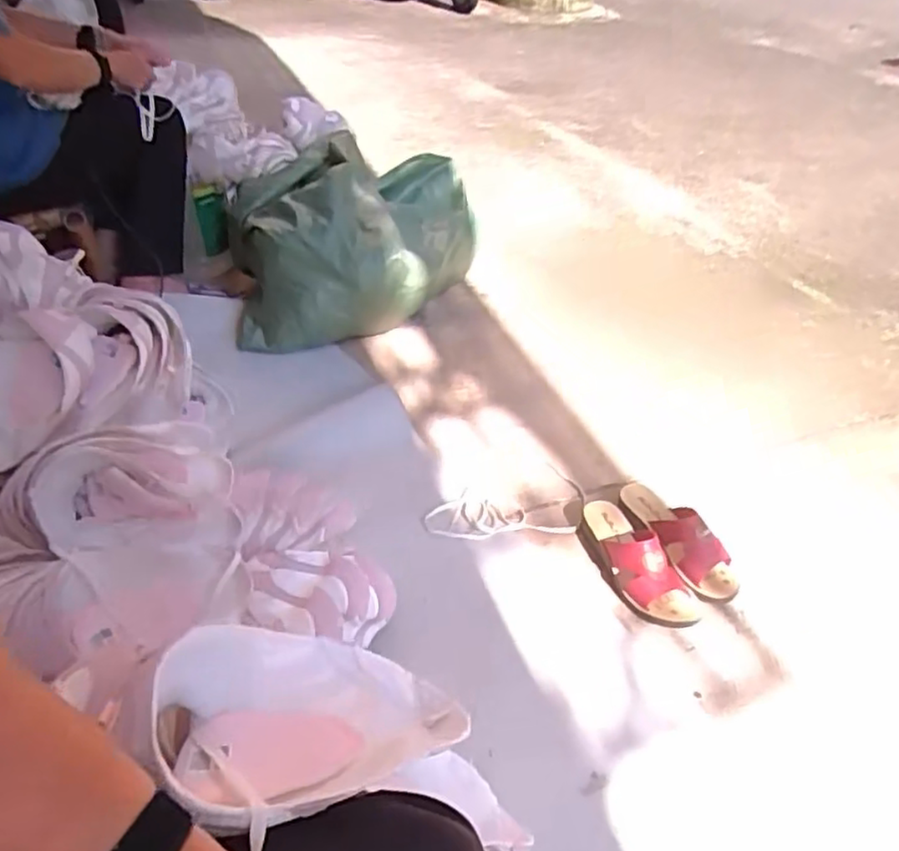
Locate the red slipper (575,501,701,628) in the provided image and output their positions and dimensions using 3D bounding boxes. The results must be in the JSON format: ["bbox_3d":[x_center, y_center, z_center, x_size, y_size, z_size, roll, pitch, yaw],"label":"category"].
[{"bbox_3d":[0.265,0.189,0.960,0.078,0.082,0.228,-13,43,-18],"label":"red slipper"}]

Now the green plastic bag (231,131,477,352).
[{"bbox_3d":[-0.206,-0.426,1.477,0.497,0.309,0.563,7,40,5],"label":"green plastic bag"}]

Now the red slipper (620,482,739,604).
[{"bbox_3d":[0.333,0.165,0.996,0.076,0.071,0.232,-18,45,-23],"label":"red slipper"}]

